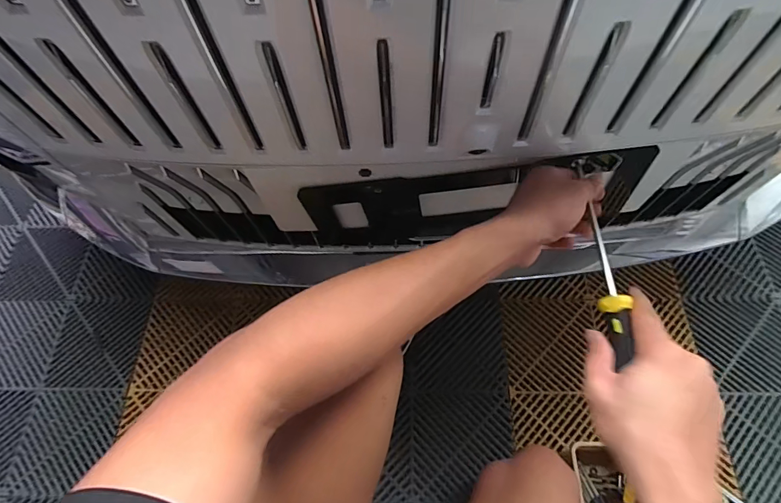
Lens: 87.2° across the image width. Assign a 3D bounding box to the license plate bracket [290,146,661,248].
[{"bbox_3d":[0.093,-0.059,0.509,0.384,0.189,0.016,-1,65,0],"label":"license plate bracket"}]

